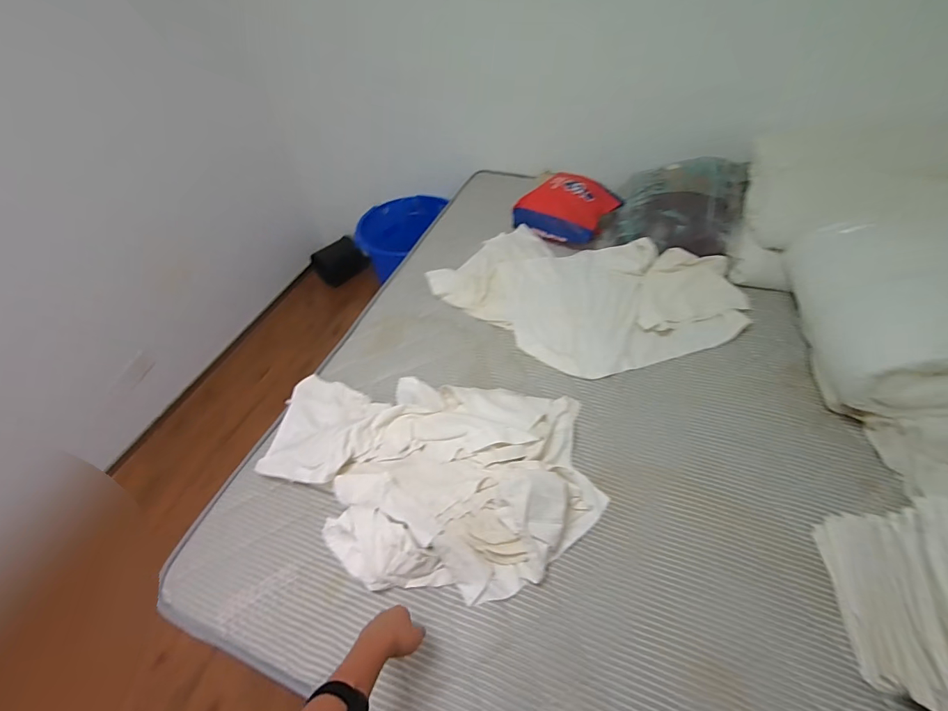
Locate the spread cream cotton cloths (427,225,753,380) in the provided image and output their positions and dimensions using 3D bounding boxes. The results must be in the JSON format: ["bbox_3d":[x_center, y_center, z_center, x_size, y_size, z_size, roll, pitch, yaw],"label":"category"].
[{"bbox_3d":[0.379,-0.228,1.364,0.870,0.049,0.643,30,57,26],"label":"spread cream cotton cloths"}]

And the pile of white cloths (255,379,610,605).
[{"bbox_3d":[-0.116,0.253,0.963,0.809,0.124,0.507,6,50,9],"label":"pile of white cloths"}]

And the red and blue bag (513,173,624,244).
[{"bbox_3d":[0.339,-0.541,1.539,0.352,0.171,0.208,20,54,20],"label":"red and blue bag"}]

